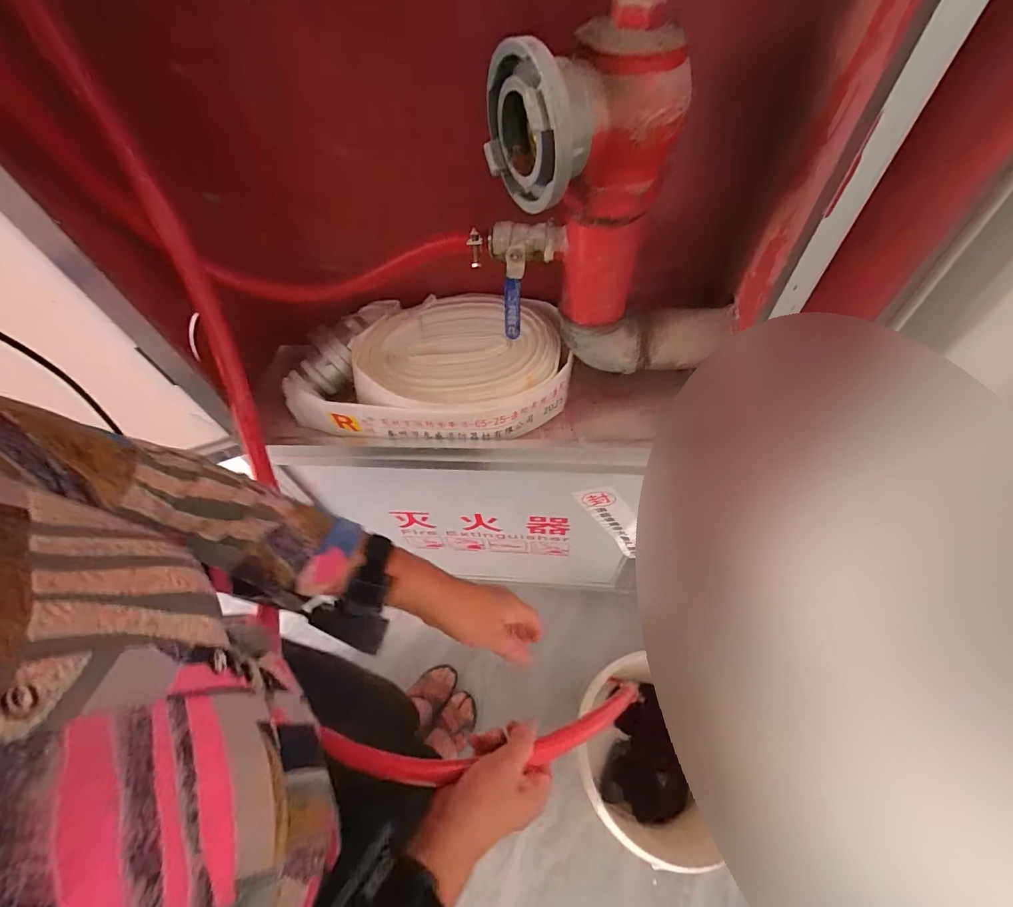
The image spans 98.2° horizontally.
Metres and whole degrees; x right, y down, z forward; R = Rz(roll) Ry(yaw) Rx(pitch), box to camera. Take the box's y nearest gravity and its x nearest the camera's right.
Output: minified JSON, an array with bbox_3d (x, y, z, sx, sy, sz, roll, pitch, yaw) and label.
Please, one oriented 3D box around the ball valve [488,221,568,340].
[{"bbox_3d":[0.025,-0.193,0.477,0.075,0.093,0.071,-13,58,-4],"label":"ball valve"}]

